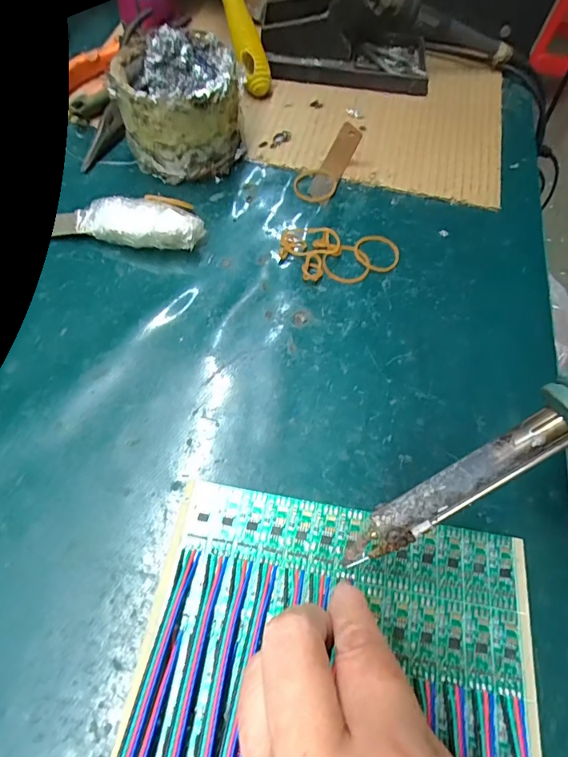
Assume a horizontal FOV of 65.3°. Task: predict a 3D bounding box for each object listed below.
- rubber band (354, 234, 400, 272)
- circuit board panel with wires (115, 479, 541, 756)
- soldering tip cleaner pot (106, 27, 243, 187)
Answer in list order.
[{"bbox_3d":[0.064,-0.087,0.303,0.031,0.004,0.035,7,61,1],"label":"rubber band"},{"bbox_3d":[0.009,0.186,0.143,0.160,0.018,0.286,11,61,3],"label":"circuit board panel with wires"},{"bbox_3d":[-0.070,-0.196,0.312,0.075,0.077,0.077,1,61,-2],"label":"soldering tip cleaner pot"}]

